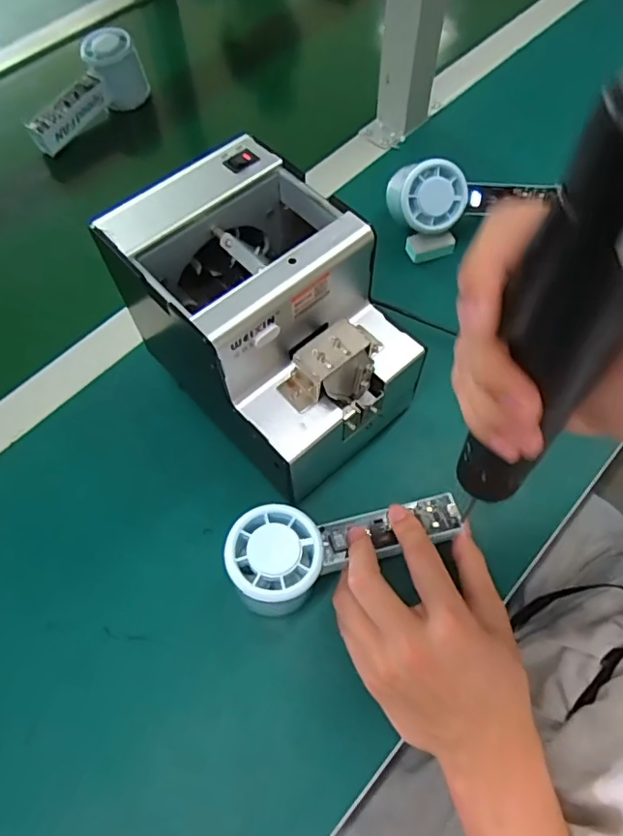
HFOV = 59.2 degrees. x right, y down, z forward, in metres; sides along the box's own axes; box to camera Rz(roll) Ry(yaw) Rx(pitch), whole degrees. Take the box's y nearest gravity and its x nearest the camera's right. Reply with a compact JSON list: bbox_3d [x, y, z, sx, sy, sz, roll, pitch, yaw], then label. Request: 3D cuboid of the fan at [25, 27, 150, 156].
[{"bbox_3d":[-0.247,-0.350,0.606,0.049,0.062,0.147,36,82,18],"label":"fan"}]

